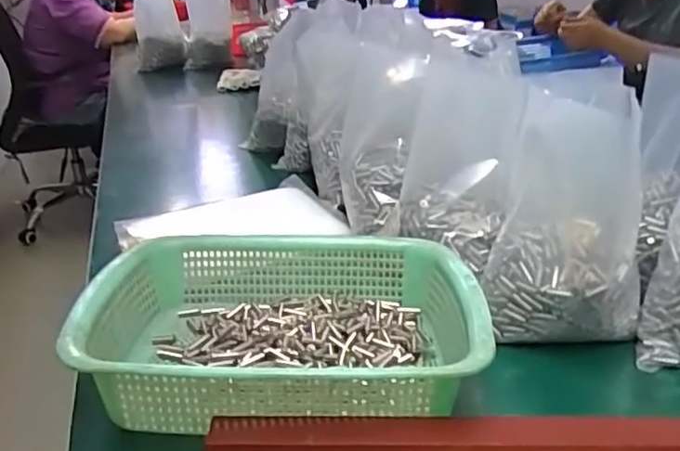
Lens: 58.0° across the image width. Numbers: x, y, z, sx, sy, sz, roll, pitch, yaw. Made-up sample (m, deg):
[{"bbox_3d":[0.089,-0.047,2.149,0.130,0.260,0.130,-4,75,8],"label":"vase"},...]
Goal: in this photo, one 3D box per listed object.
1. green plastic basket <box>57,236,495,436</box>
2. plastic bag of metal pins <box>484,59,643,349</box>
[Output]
[{"bbox_3d":[-0.039,0.079,0.500,0.297,0.086,0.226,-2,26,1],"label":"green plastic basket"},{"bbox_3d":[0.198,-0.007,0.533,0.127,0.201,0.104,6,27,17],"label":"plastic bag of metal pins"}]

